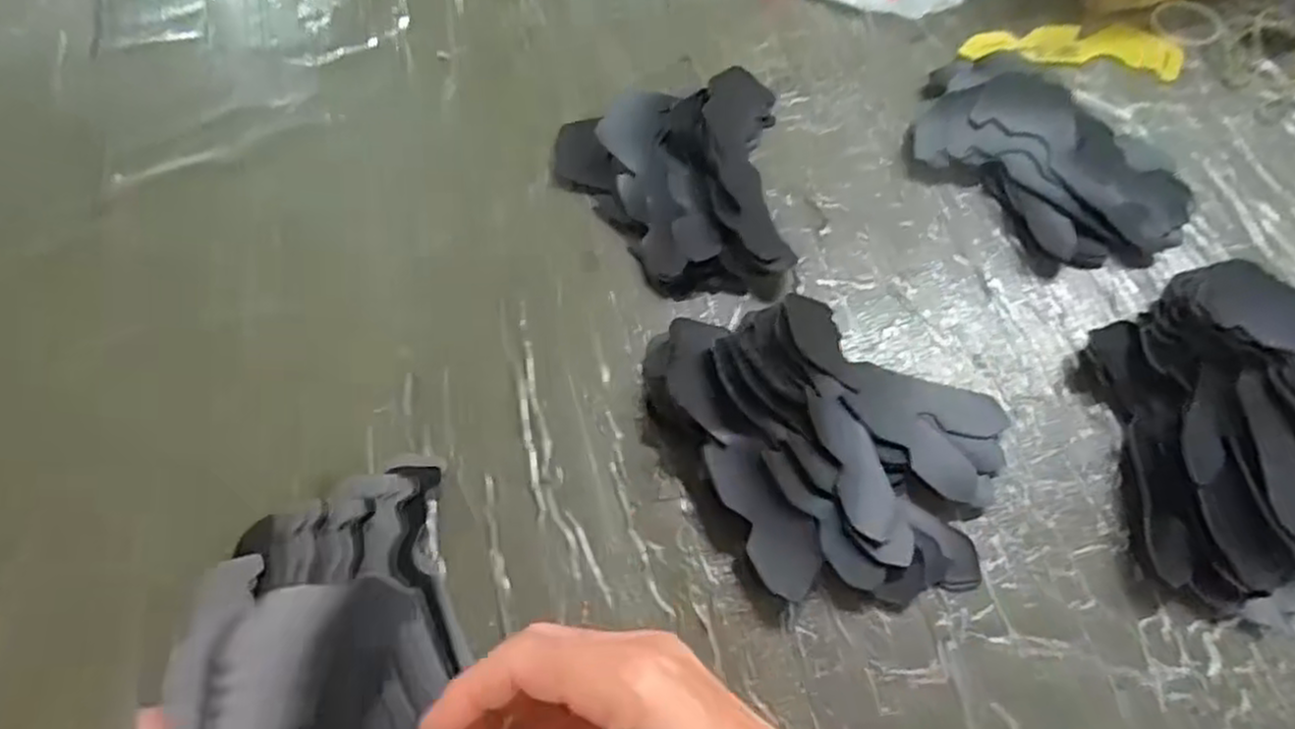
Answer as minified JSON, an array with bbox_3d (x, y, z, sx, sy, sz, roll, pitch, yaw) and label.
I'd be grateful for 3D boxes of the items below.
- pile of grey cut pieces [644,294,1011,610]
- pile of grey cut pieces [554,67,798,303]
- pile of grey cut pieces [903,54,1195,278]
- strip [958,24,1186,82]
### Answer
[{"bbox_3d":[0.102,0.034,0.399,0.153,0.044,0.175,-28,64,-11],"label":"pile of grey cut pieces"},{"bbox_3d":[0.013,-0.124,0.491,0.143,0.035,0.168,-2,63,3],"label":"pile of grey cut pieces"},{"bbox_3d":[0.252,-0.138,0.484,0.116,0.037,0.180,-34,66,-13],"label":"pile of grey cut pieces"},{"bbox_3d":[0.301,-0.226,0.537,0.149,0.010,0.041,4,63,6],"label":"strip"}]

